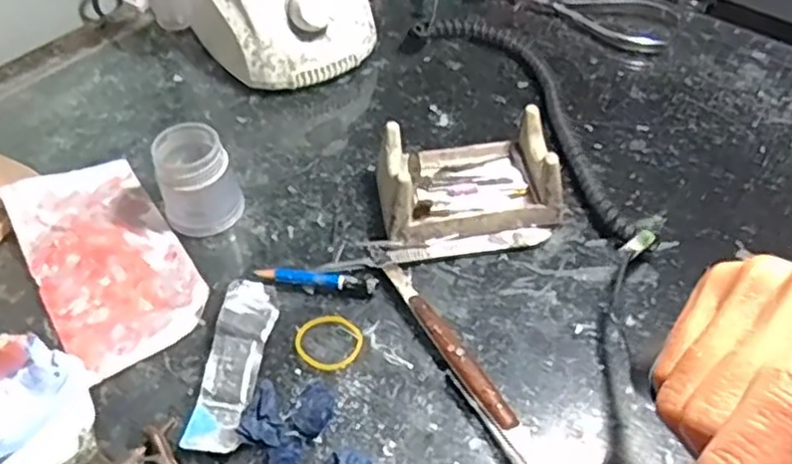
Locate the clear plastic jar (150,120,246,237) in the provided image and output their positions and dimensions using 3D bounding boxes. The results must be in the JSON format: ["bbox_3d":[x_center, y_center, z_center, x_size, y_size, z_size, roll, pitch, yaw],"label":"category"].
[{"bbox_3d":[-0.112,-0.028,0.408,0.041,0.048,0.044,-1,49,1],"label":"clear plastic jar"}]

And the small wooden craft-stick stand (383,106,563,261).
[{"bbox_3d":[0.041,-0.029,0.407,0.097,0.044,0.075,-6,49,-3],"label":"small wooden craft-stick stand"}]

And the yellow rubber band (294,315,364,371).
[{"bbox_3d":[-0.033,0.054,0.357,0.032,0.004,0.030,-1,49,1],"label":"yellow rubber band"}]

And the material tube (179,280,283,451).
[{"bbox_3d":[-0.079,0.063,0.344,0.028,0.015,0.085,5,49,6],"label":"material tube"}]

